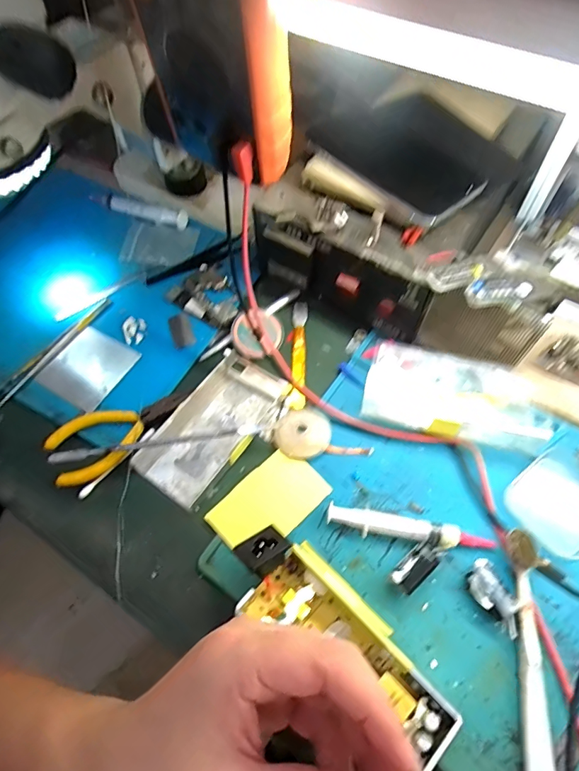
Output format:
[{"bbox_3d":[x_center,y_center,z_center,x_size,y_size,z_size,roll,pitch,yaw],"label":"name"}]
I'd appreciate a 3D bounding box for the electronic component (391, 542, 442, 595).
[{"bbox_3d":[0.084,0.122,0.301,0.034,0.018,0.018,-39,66,-18],"label":"electronic component"}]

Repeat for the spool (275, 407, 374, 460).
[{"bbox_3d":[0.025,0.036,0.355,0.072,0.011,0.043,-4,61,0],"label":"spool"}]

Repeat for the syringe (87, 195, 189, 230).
[{"bbox_3d":[-0.163,-0.187,0.481,0.114,0.024,0.019,15,62,11],"label":"syringe"}]

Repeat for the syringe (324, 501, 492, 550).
[{"bbox_3d":[0.083,0.102,0.315,0.112,0.013,0.016,9,61,7],"label":"syringe"}]

